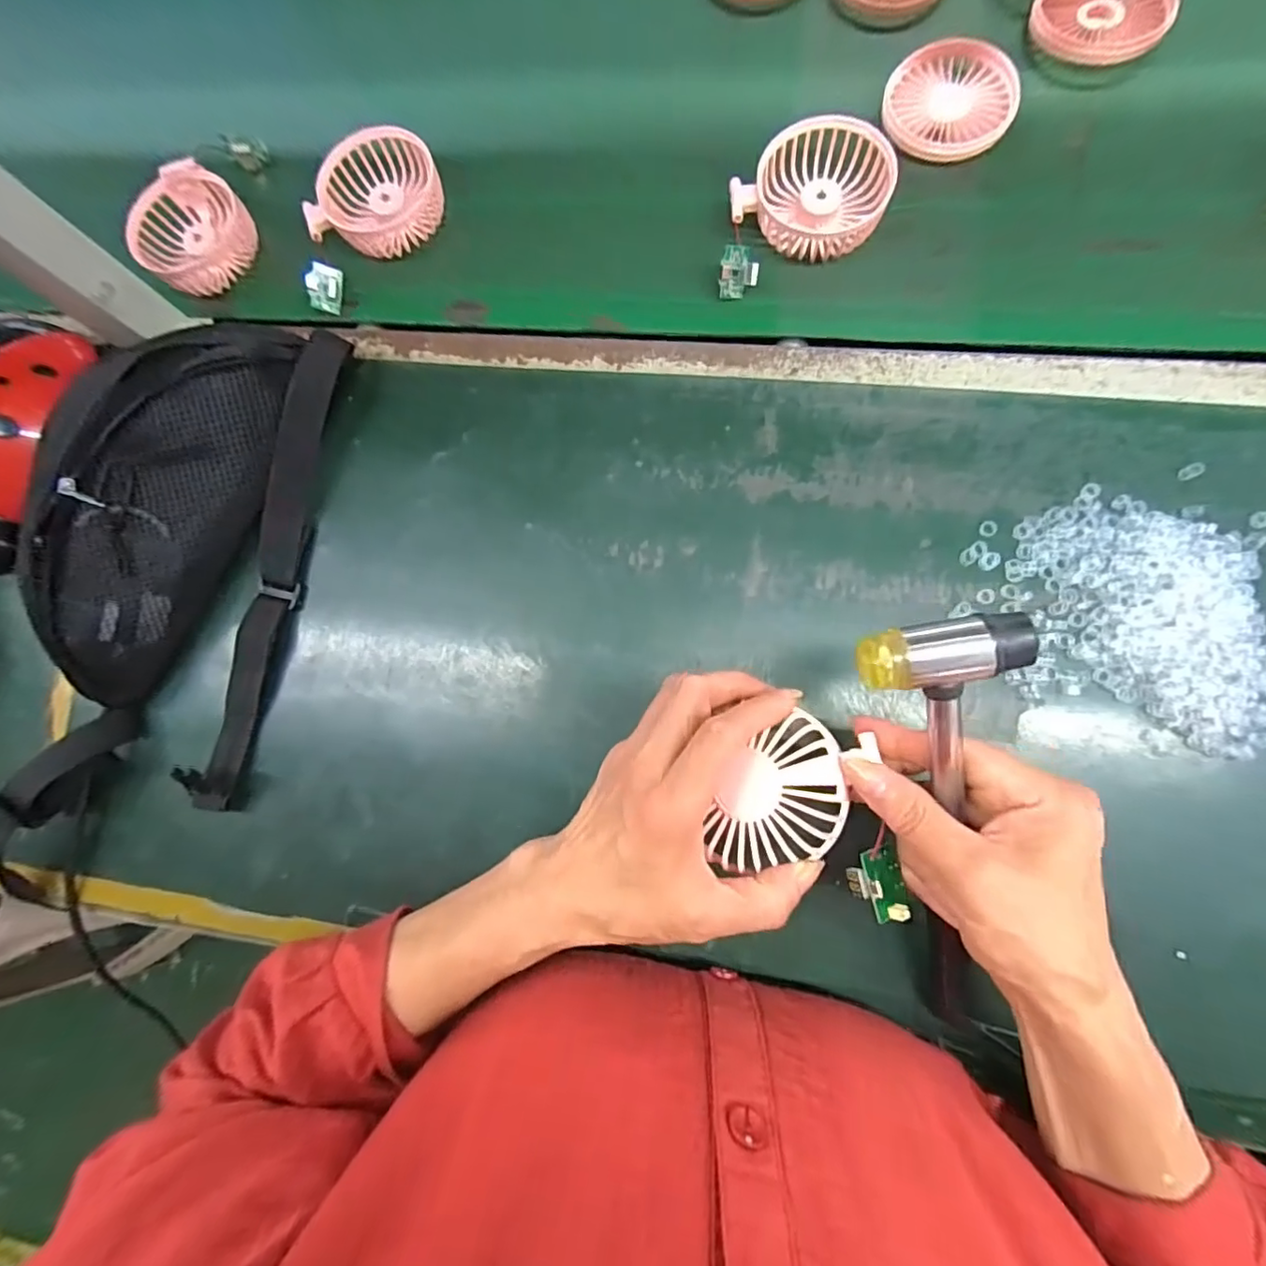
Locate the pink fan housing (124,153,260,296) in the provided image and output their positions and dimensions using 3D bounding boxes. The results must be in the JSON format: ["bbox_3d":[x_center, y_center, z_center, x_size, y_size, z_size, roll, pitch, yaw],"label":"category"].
[{"bbox_3d":[-0.349,-0.317,0.441,0.087,0.030,0.088,-1,81,5],"label":"pink fan housing"}]

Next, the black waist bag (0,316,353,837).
[{"bbox_3d":[-0.308,-0.043,0.368,0.139,0.082,0.361,11,84,8],"label":"black waist bag"}]

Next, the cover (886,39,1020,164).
[{"bbox_3d":[0.225,-0.378,0.396,0.086,0.010,0.077,8,82,6],"label":"cover"}]

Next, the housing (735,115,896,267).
[{"bbox_3d":[0.122,-0.304,0.386,0.103,0.027,0.081,2,81,5],"label":"housing"}]

